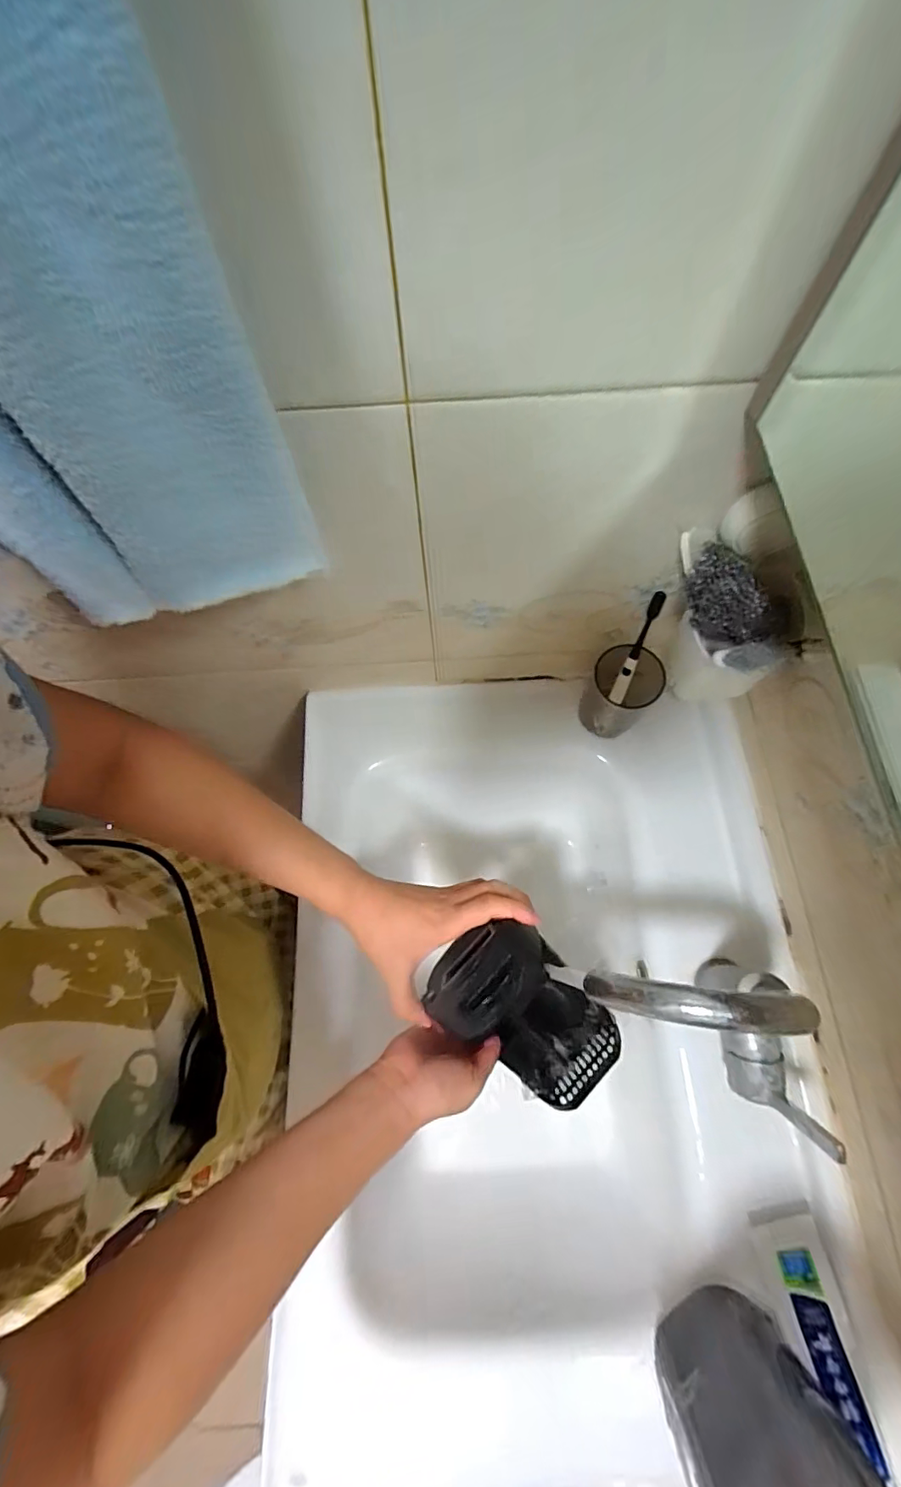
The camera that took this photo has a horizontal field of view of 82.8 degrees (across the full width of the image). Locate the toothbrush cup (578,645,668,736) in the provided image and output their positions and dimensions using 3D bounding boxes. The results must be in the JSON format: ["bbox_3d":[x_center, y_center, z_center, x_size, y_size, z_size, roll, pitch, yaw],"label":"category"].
[{"bbox_3d":[0.183,-0.052,0.559,0.069,0.119,0.059,26,74,11],"label":"toothbrush cup"}]

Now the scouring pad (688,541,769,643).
[{"bbox_3d":[0.209,-0.111,0.386,0.062,0.054,0.048,27,74,11],"label":"scouring pad"}]

